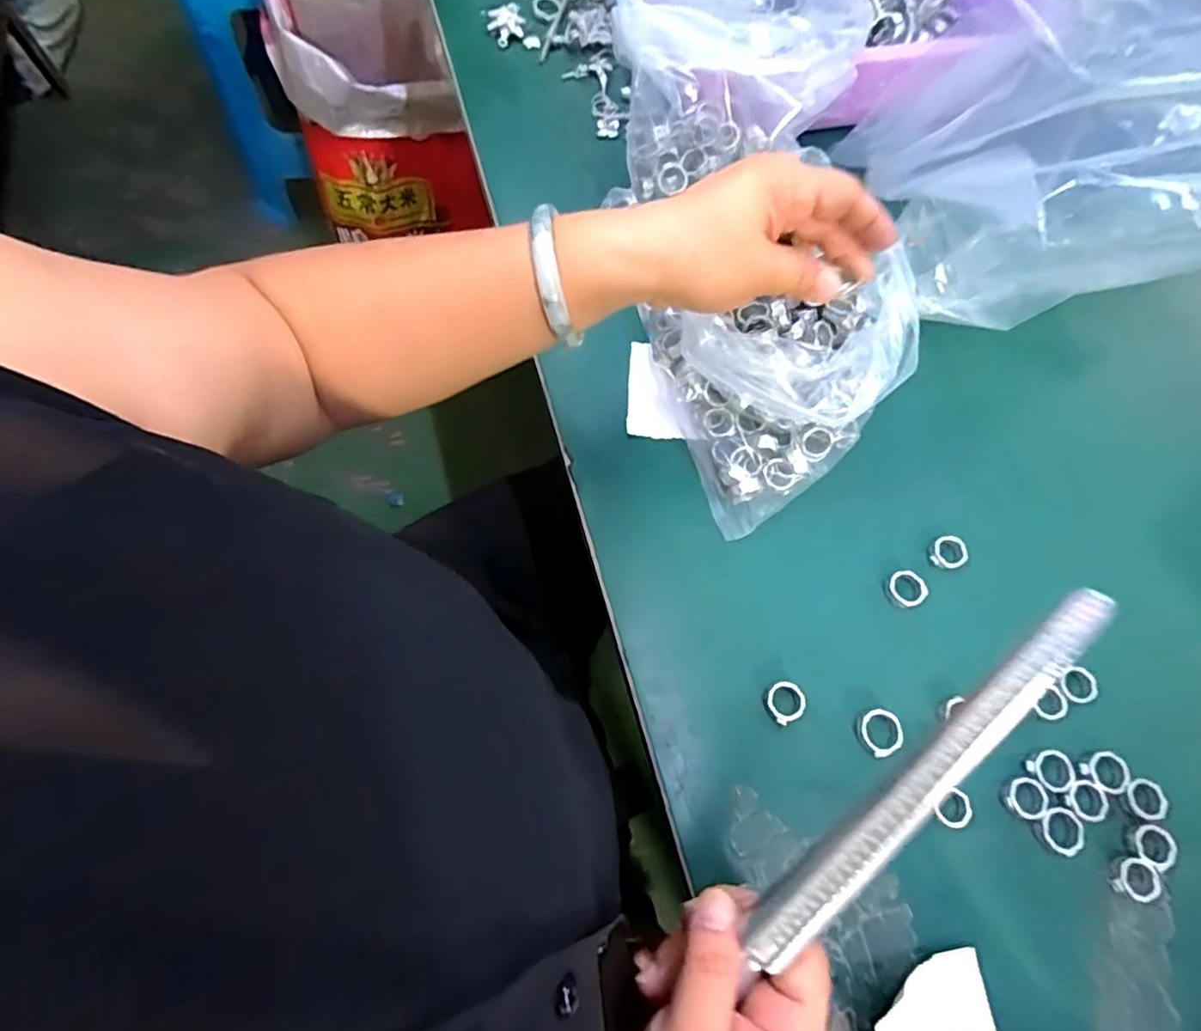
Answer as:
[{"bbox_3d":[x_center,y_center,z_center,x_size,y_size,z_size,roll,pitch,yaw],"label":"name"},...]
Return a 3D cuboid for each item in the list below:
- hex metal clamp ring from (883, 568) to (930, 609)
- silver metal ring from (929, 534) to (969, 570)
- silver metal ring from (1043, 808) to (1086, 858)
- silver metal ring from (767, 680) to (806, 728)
[{"bbox_3d":[0.186,0.044,0.373,0.025,0.006,0.023,-16,72,-9],"label":"hex metal clamp ring"},{"bbox_3d":[0.215,0.023,0.380,0.021,0.006,0.019,-12,72,-7],"label":"silver metal ring"},{"bbox_3d":[0.247,0.169,0.328,0.022,0.004,0.024,1,71,-3],"label":"silver metal ring"},{"bbox_3d":[0.103,0.103,0.343,0.022,0.004,0.021,1,71,-3],"label":"silver metal ring"}]

